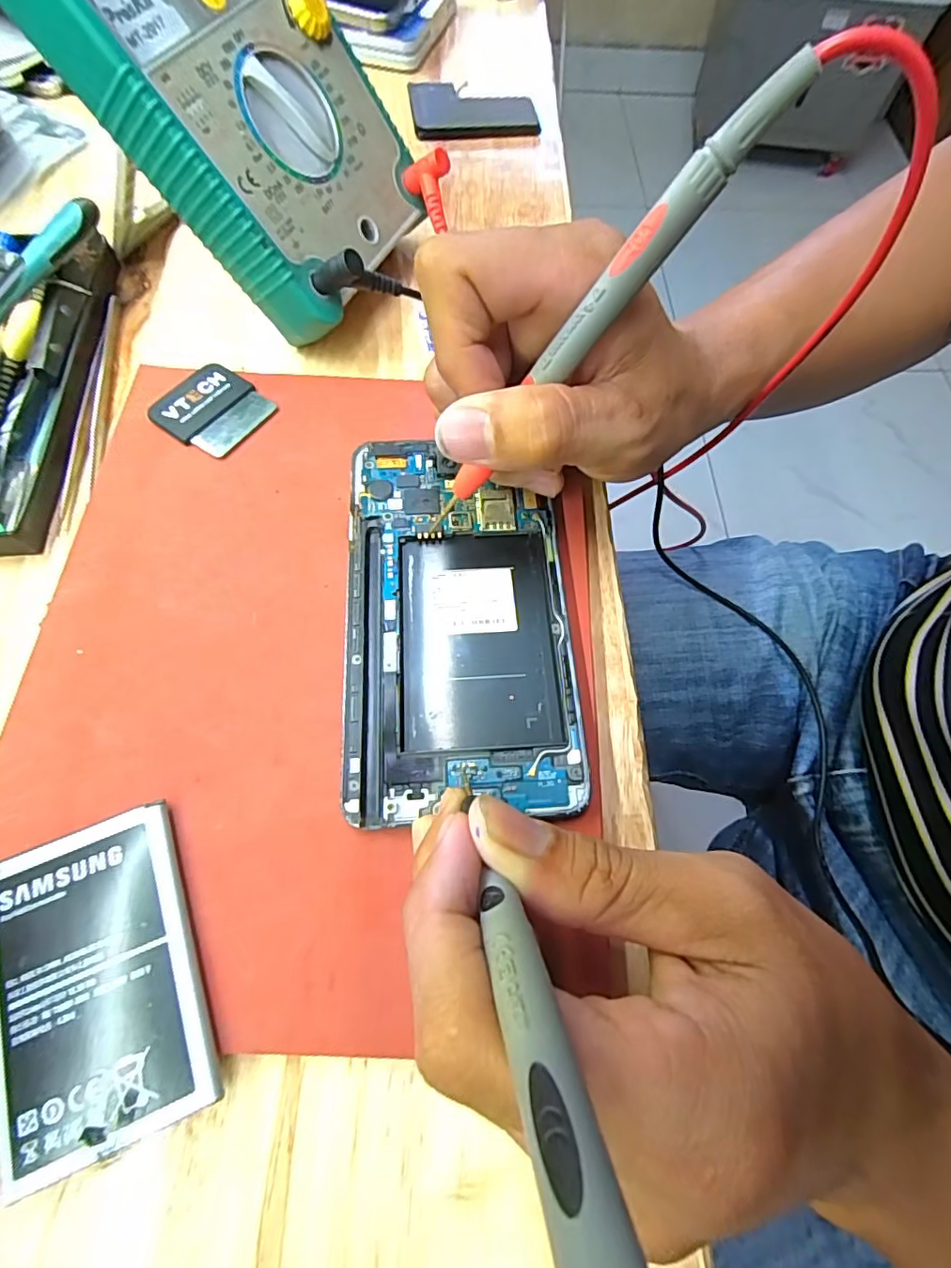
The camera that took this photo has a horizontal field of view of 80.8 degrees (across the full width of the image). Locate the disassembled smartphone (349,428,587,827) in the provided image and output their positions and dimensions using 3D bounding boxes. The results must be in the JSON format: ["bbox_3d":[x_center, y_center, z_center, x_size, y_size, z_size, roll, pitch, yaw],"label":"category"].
[{"bbox_3d":[-0.007,-0.010,0.199,0.077,0.007,0.141,-2,66,-3],"label":"disassembled smartphone"}]

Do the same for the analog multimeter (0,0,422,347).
[{"bbox_3d":[-0.093,-0.217,0.210,0.031,0.164,0.111,7,62,47],"label":"analog multimeter"}]

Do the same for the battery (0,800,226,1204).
[{"bbox_3d":[-0.102,0.093,0.152,0.051,0.008,0.078,-21,69,-11],"label":"battery"}]

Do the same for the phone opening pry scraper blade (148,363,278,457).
[{"bbox_3d":[-0.111,-0.095,0.237,0.041,0.004,0.039,32,69,11],"label":"phone opening pry scraper blade"}]

